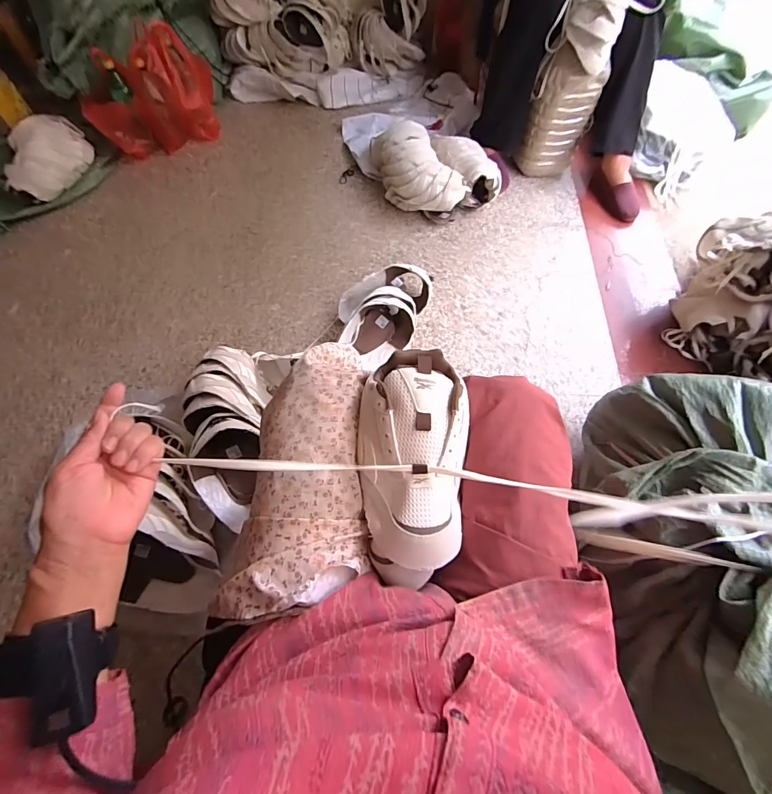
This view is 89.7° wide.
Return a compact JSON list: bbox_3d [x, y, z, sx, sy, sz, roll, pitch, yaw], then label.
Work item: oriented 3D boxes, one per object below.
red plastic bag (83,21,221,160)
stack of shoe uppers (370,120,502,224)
[{"bbox_3d":[-0.754,-0.972,1.248,0.391,0.242,0.211,-20,65,-8],"label":"red plastic bag"},{"bbox_3d":[0.142,-0.687,1.164,0.291,0.148,0.339,-18,64,-7],"label":"stack of shoe uppers"}]

